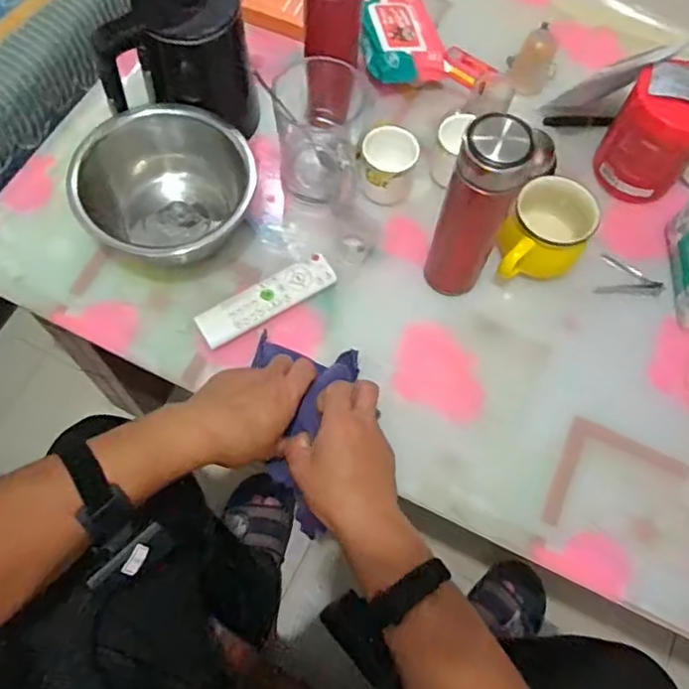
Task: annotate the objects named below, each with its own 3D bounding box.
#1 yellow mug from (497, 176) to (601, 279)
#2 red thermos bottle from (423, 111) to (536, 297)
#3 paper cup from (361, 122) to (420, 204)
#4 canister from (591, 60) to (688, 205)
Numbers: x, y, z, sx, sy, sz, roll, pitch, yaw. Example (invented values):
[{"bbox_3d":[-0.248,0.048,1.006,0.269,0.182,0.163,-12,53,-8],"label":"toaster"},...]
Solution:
[{"bbox_3d":[0.222,-0.115,0.702,0.090,0.091,0.115,32,70,10],"label":"yellow mug"},{"bbox_3d":[0.127,-0.124,0.623,0.061,0.246,0.065,1,67,-2],"label":"red thermos bottle"},{"bbox_3d":[0.052,-0.214,0.745,0.062,0.062,0.071,13,67,3],"label":"paper cup"},{"bbox_3d":[0.364,-0.242,0.732,0.102,0.140,0.105,41,72,14],"label":"canister"}]

